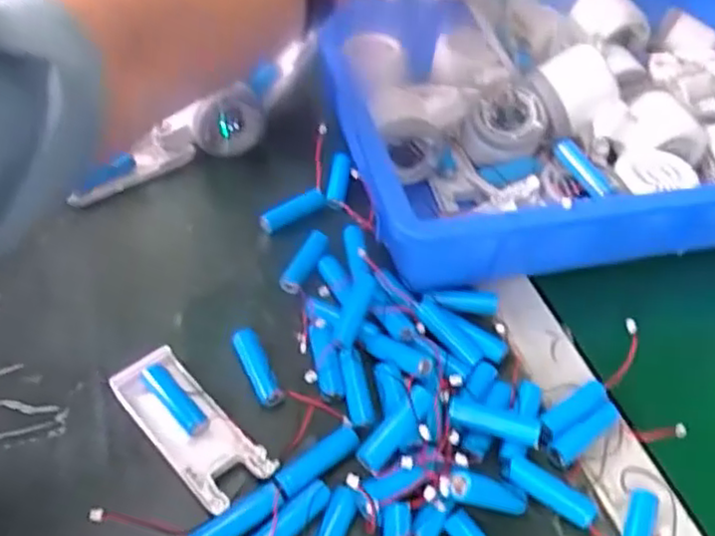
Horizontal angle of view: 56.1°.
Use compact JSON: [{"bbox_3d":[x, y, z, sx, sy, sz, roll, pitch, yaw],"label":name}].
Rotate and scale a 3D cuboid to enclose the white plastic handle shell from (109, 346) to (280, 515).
[{"bbox_3d":[-0.094,0.087,0.374,0.041,0.014,0.103,-35,56,-30],"label":"white plastic handle shell"}]

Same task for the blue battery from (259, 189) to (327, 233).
[{"bbox_3d":[-0.047,-0.042,0.497,0.052,0.011,0.013,-26,52,-24],"label":"blue battery"}]

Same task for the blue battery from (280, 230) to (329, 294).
[{"bbox_3d":[-0.037,-0.004,0.466,0.017,0.010,0.051,21,64,18],"label":"blue battery"}]

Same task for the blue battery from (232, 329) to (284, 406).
[{"bbox_3d":[-0.061,0.060,0.407,0.014,0.013,0.052,-19,50,-19],"label":"blue battery"}]

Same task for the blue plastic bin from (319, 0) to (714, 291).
[{"bbox_3d":[0.194,-0.125,0.530,0.402,0.088,0.274,-8,50,-10],"label":"blue plastic bin"}]

